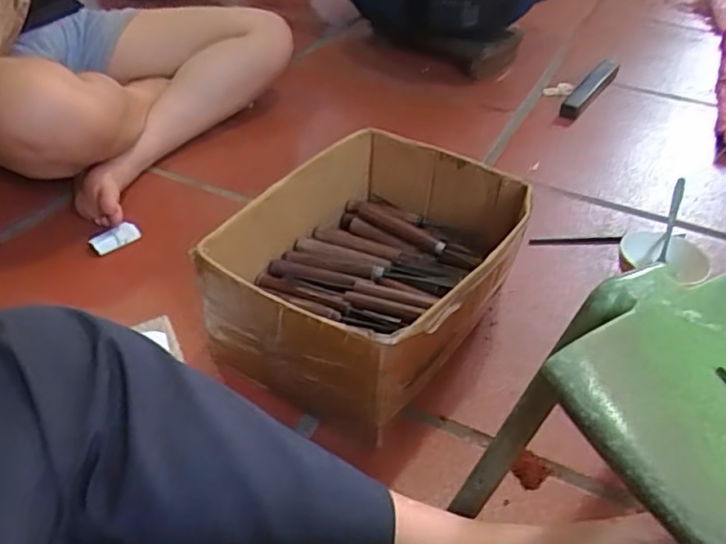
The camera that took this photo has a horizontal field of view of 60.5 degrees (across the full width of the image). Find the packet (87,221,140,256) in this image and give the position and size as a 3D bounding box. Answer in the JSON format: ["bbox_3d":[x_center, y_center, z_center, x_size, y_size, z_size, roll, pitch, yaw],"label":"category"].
[{"bbox_3d":[-0.336,-0.046,0.843,0.065,0.030,0.013,-29,11,-32],"label":"packet"}]

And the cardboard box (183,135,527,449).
[{"bbox_3d":[0.016,0.000,0.693,0.251,0.151,0.325,24,44,22],"label":"cardboard box"}]

